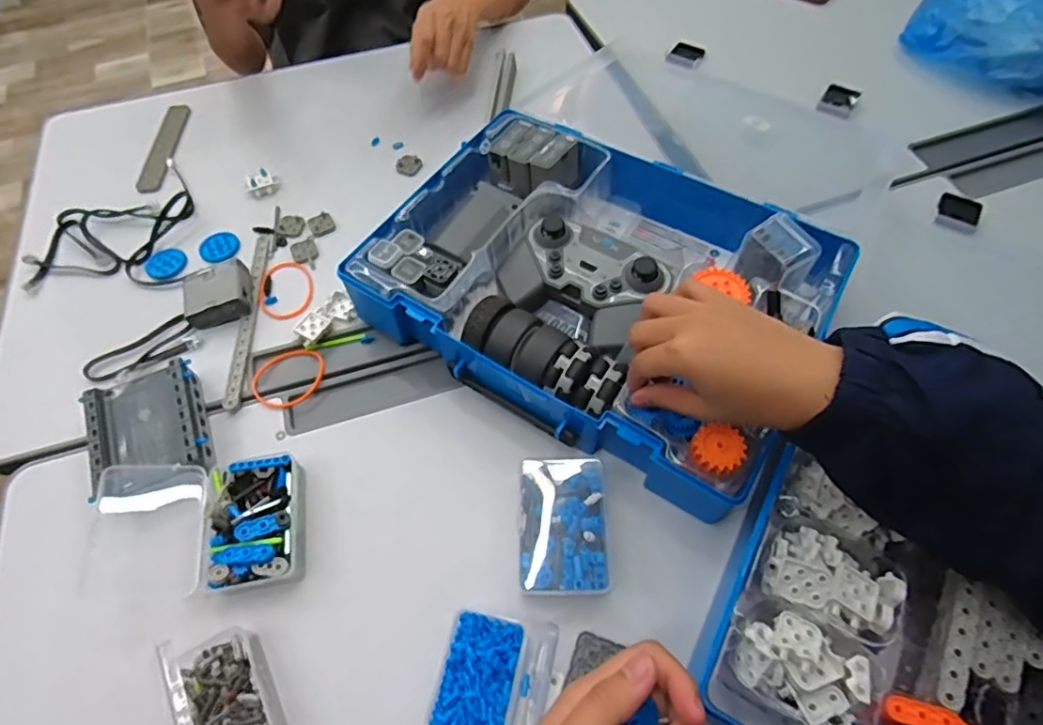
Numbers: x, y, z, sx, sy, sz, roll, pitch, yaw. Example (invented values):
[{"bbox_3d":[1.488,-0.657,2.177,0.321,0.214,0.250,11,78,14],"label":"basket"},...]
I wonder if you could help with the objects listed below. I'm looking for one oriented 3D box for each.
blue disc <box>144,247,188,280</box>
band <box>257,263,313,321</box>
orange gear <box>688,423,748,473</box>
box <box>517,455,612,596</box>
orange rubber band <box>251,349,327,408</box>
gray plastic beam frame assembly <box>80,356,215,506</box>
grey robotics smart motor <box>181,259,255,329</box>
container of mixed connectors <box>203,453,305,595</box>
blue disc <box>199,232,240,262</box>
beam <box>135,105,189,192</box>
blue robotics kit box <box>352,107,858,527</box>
[{"bbox_3d":[-0.353,-0.099,0.567,0.039,0.004,0.037,-1,60,2],"label":"blue disc"},{"bbox_3d":[-0.228,-0.071,0.554,0.050,0.006,0.068,-14,60,-6],"label":"band"},{"bbox_3d":[0.136,0.058,0.387,0.035,0.009,0.031,-13,60,-5],"label":"orange gear"},{"bbox_3d":[0.030,0.117,0.419,0.064,0.023,0.105,0,60,2],"label":"box"},{"bbox_3d":[-0.205,0.012,0.504,0.063,0.008,0.053,-29,63,-14],"label":"orange rubber band"},{"bbox_3d":[-0.299,0.054,0.457,0.077,0.030,0.098,-21,61,-10],"label":"gray plastic beam frame assembly"},{"bbox_3d":[-0.283,-0.064,0.534,0.058,0.027,0.051,-21,61,-10],"label":"grey robotics smart motor"},{"bbox_3d":[-0.196,0.118,0.423,0.064,0.029,0.092,-13,60,-5],"label":"container of mixed connectors"},{"bbox_3d":[-0.309,-0.118,0.584,0.038,0.008,0.038,-1,60,2],"label":"blue disc"},{"bbox_3d":[-0.414,-0.252,0.661,0.030,0.004,0.157,-8,60,-2],"label":"beam"},{"bbox_3d":[0.062,-0.073,0.500,0.352,0.086,0.264,27,61,20],"label":"blue robotics kit box"}]

